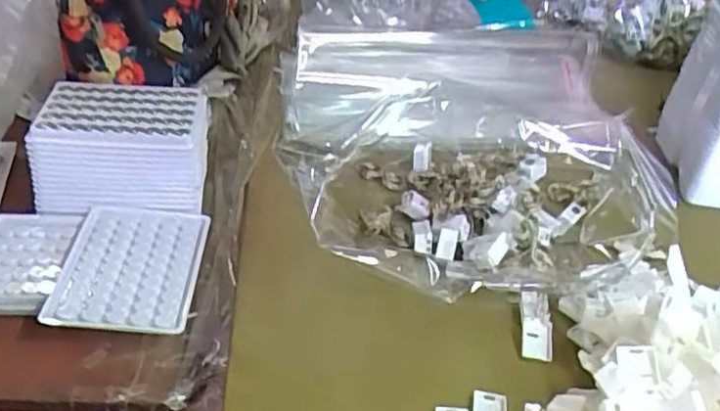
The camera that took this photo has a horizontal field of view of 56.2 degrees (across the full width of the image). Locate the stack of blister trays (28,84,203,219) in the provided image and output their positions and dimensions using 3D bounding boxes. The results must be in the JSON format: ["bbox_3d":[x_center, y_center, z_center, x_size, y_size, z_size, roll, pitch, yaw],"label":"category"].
[{"bbox_3d":[-0.194,-0.050,0.564,0.133,0.066,0.098,2,34,-6],"label":"stack of blister trays"}]

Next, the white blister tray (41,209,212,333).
[{"bbox_3d":[-0.171,0.046,0.502,0.096,0.011,0.125,4,36,-5],"label":"white blister tray"}]

